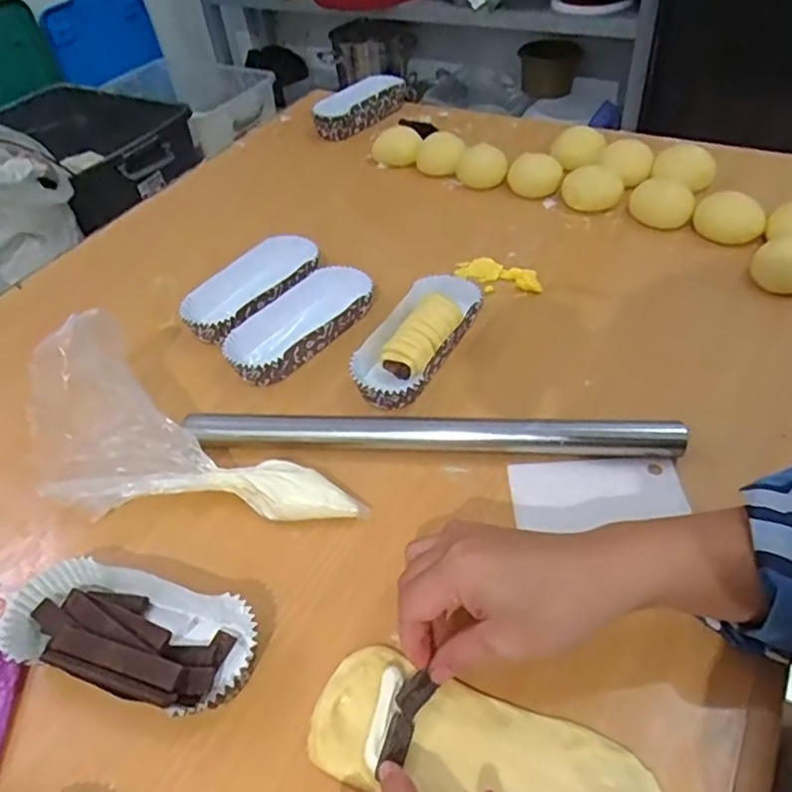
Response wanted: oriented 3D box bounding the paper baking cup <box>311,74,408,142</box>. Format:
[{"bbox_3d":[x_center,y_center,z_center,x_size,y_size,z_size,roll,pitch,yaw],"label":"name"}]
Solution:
[{"bbox_3d":[-0.046,-0.387,0.848,0.130,0.042,0.048,-37,53,-25],"label":"paper baking cup"}]

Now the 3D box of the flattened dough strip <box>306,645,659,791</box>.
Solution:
[{"bbox_3d":[0.041,0.182,0.315,0.172,0.010,0.066,16,45,19],"label":"flattened dough strip"}]

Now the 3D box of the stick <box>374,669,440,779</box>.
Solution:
[{"bbox_3d":[0.004,0.166,0.322,0.015,0.008,0.049,15,56,23],"label":"stick"}]

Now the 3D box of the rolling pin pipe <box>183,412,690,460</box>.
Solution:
[{"bbox_3d":[0.023,0.029,0.452,0.342,0.024,0.019,0,47,7],"label":"rolling pin pipe"}]

